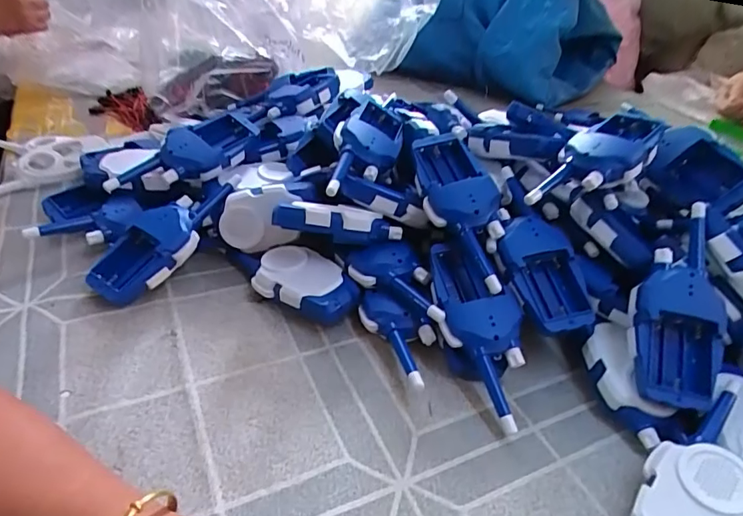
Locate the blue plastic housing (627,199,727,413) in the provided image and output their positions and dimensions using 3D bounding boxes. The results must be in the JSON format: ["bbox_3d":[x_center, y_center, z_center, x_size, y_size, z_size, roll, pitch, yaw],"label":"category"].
[{"bbox_3d":[0.234,0.034,0.374,0.060,0.033,0.151,11,81,5],"label":"blue plastic housing"}]

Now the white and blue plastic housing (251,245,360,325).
[{"bbox_3d":[-0.064,0.029,0.471,0.101,0.044,0.059,25,42,23],"label":"white and blue plastic housing"}]

